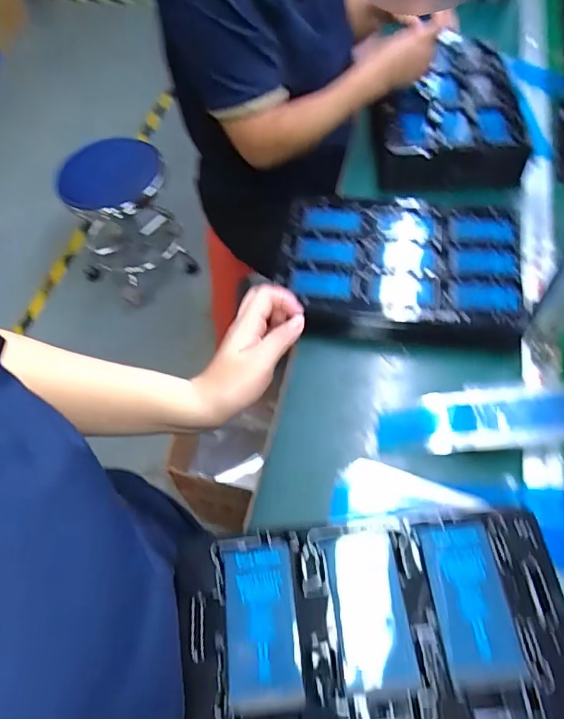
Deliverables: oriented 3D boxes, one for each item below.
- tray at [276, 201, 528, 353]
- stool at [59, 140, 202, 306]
[{"bbox_3d":[0.162,-0.137,0.712,0.332,0.057,0.240,4,59,6],"label":"tray"},{"bbox_3d":[-0.509,-0.439,1.628,0.350,0.363,0.364,-2,58,3],"label":"stool"}]

